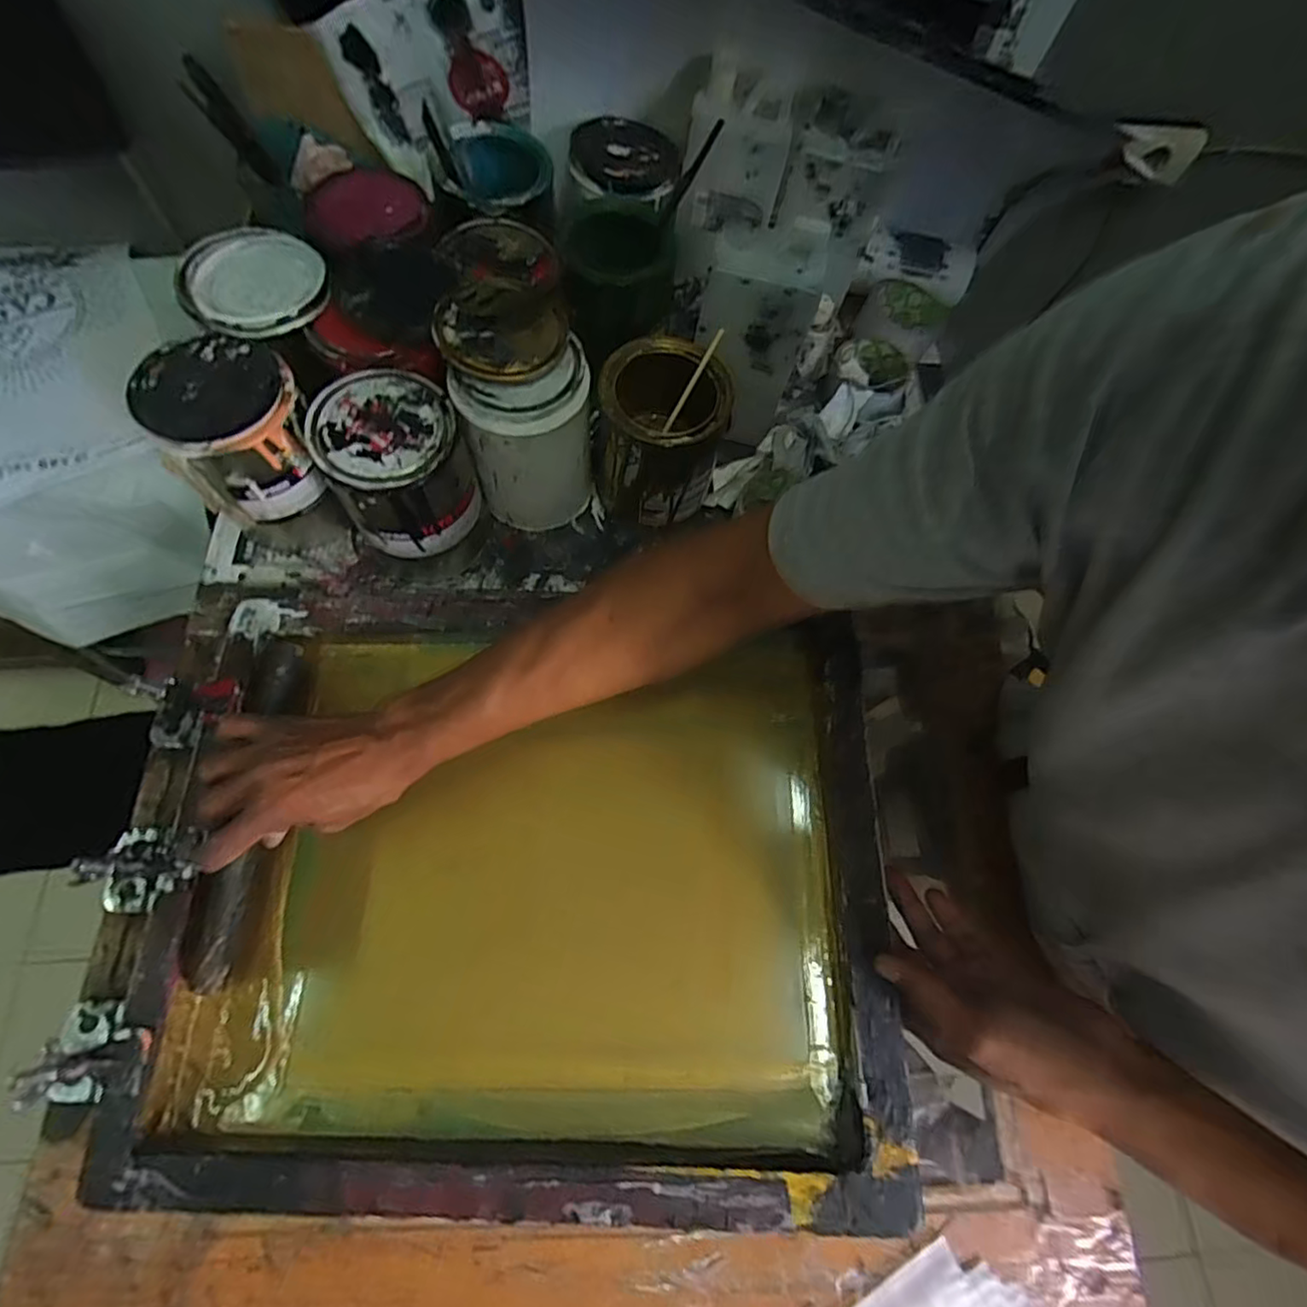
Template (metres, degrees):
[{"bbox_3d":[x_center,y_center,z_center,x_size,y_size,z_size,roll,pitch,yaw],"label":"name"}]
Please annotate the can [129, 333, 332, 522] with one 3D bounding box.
[{"bbox_3d":[-0.328,-0.178,0.492,0.102,0.093,0.100,2,69,-5],"label":"can"}]

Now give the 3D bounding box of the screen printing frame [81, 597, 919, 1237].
[{"bbox_3d":[-0.090,0.157,0.449,0.480,0.064,0.383,0,69,2],"label":"screen printing frame"}]

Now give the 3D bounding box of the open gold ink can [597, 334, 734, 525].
[{"bbox_3d":[0.007,-0.193,0.547,0.105,0.116,0.107,6,70,-2],"label":"open gold ink can"}]

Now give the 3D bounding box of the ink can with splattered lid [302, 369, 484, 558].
[{"bbox_3d":[-0.203,-0.148,0.493,0.103,0.097,0.097,2,69,-5],"label":"ink can with splattered lid"}]

